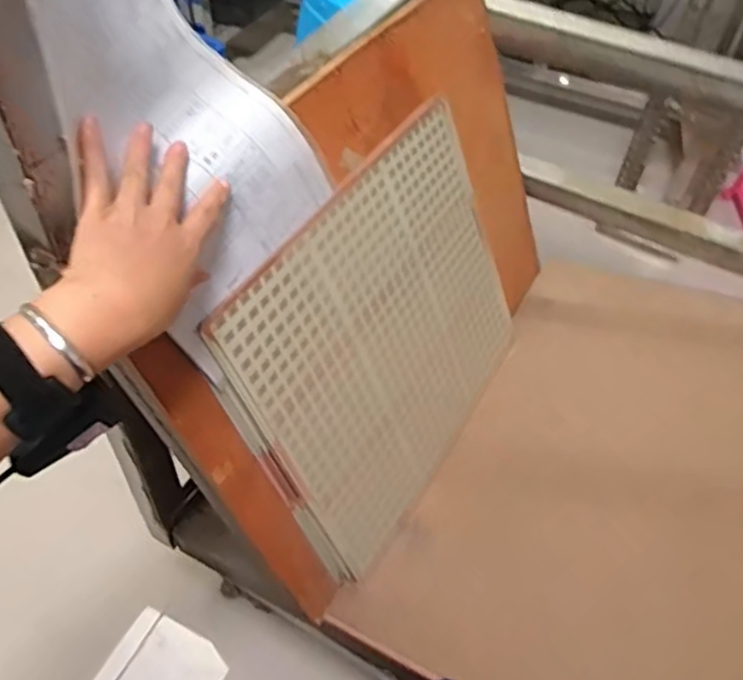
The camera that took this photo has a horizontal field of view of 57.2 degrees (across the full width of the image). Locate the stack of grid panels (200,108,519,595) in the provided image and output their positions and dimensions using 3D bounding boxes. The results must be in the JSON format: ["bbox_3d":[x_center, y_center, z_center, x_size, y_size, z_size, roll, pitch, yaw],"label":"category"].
[{"bbox_3d":[0.026,-0.002,0.725,0.012,0.347,0.406,7,45,40],"label":"stack of grid panels"}]

